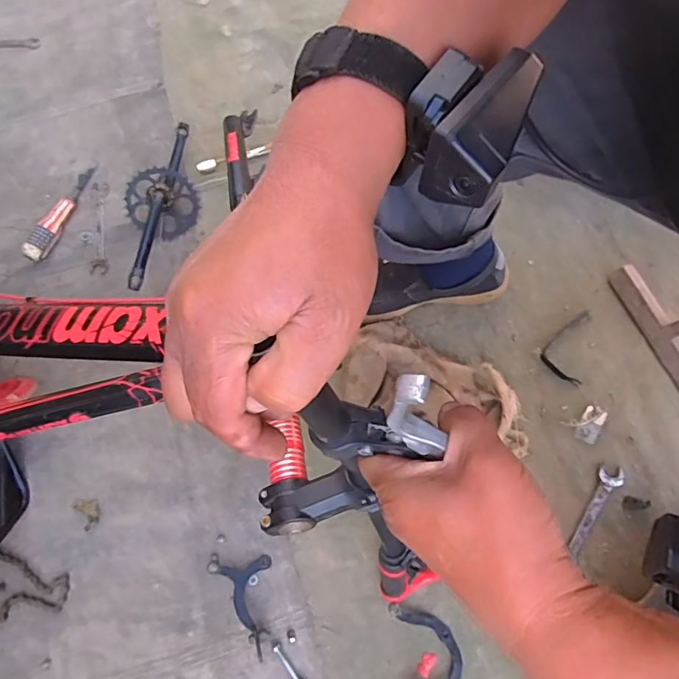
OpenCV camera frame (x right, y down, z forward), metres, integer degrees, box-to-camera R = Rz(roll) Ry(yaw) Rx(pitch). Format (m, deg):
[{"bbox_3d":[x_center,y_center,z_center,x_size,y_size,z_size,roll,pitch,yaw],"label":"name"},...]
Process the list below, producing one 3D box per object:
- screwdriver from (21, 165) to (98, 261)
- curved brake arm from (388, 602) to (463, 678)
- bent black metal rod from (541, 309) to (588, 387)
[{"bbox_3d":[-0.444,-0.208,0.789,0.027,0.034,0.182,22,75,8],"label":"screwdriver"},{"bbox_3d":[0.108,0.385,0.601,0.079,0.028,0.125,-7,74,-1],"label":"curved brake arm"},{"bbox_3d":[0.323,0.005,0.713,0.059,0.006,0.108,15,74,6],"label":"bent black metal rod"}]

